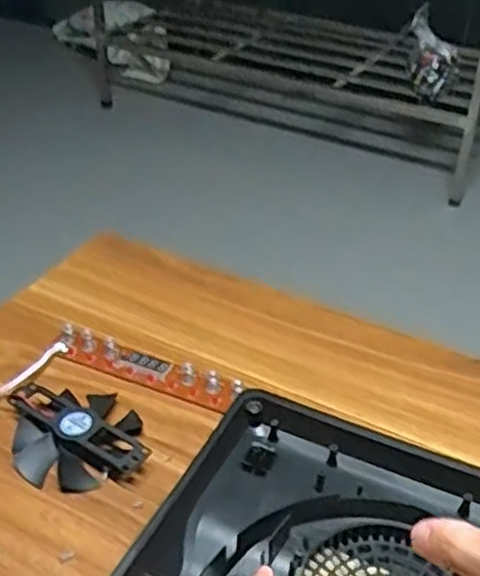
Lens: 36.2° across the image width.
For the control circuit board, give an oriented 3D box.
[{"bbox_3d":[-0.088,0.072,0.678,0.184,0.015,0.032,16,39,21],"label":"control circuit board"}]

